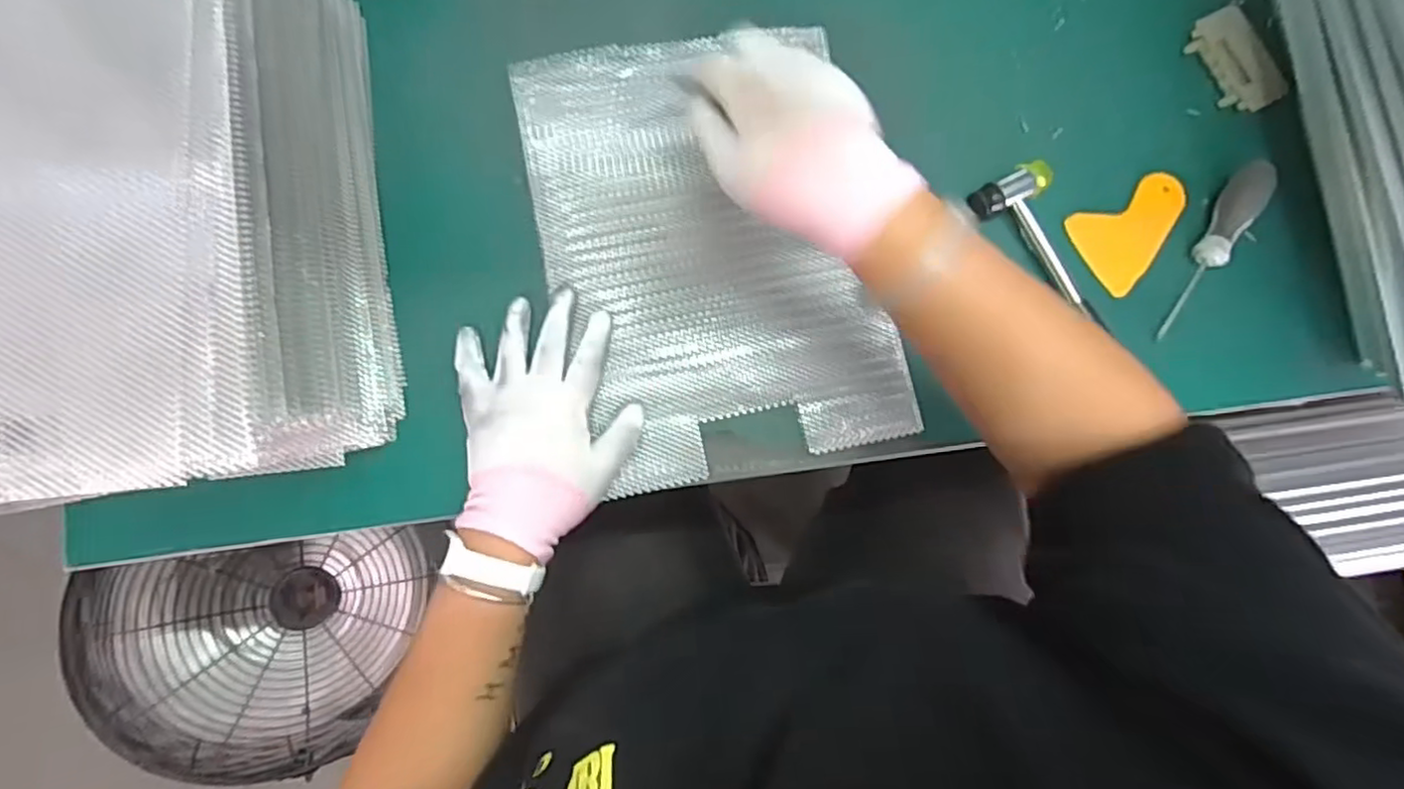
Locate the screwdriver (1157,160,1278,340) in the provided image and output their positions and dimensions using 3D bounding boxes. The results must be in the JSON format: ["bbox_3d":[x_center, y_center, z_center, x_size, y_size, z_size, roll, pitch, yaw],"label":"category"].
[{"bbox_3d":[0.398,-0.112,0.506,0.025,0.027,0.157,30,83,2],"label":"screwdriver"}]

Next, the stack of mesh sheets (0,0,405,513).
[{"bbox_3d":[-0.377,-0.109,0.405,0.287,0.152,0.348,-9,83,-3],"label":"stack of mesh sheets"}]

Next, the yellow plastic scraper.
[{"bbox_3d":[0.342,-0.130,0.517,0.097,0.010,0.070,-34,85,-6],"label":"yellow plastic scraper"}]

